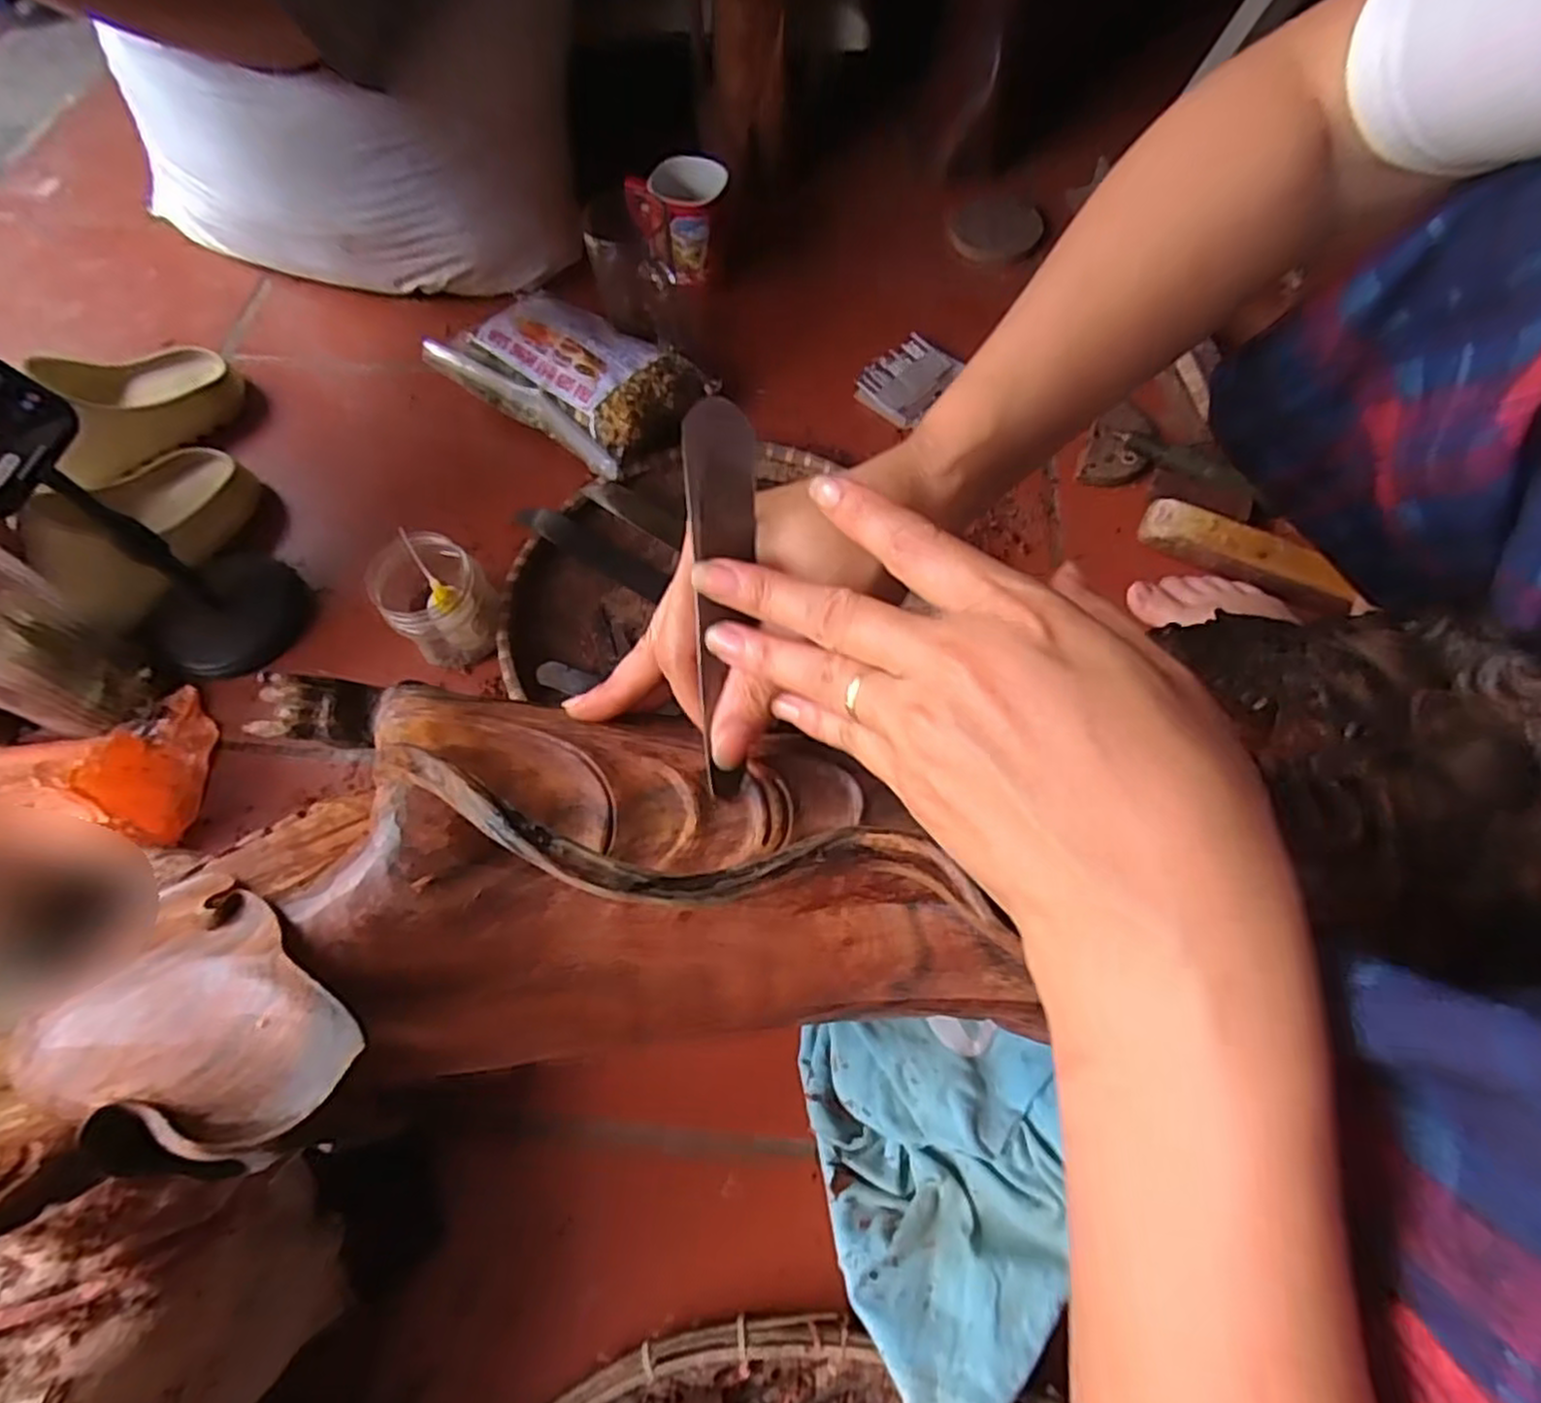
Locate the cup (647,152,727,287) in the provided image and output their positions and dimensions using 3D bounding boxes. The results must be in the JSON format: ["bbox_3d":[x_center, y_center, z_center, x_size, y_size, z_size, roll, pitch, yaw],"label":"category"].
[{"bbox_3d":[-0.076,-0.477,0.751,0.077,0.086,0.069,-11,65,-4],"label":"cup"}]

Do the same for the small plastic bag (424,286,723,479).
[{"bbox_3d":[-0.176,-0.296,0.683,0.236,0.071,0.145,37,70,17],"label":"small plastic bag"}]

